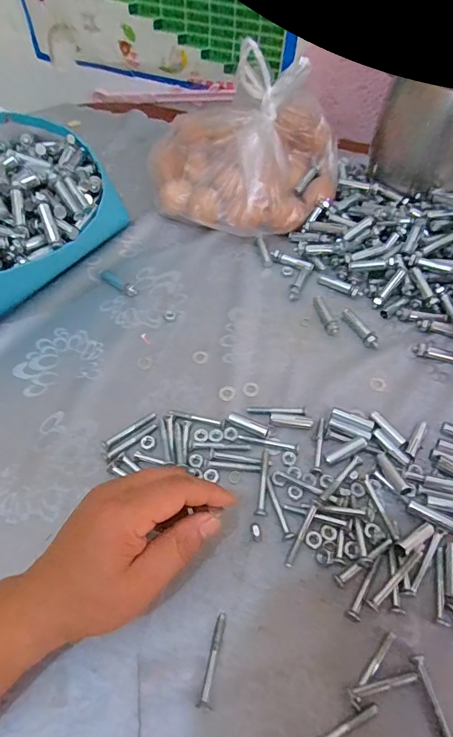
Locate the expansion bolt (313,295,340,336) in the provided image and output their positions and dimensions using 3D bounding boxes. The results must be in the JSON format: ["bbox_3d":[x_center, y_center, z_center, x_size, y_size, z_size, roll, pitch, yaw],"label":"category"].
[{"bbox_3d":[0.111,-0.062,0.466,0.017,0.010,0.057,-7,58,-5],"label":"expansion bolt"}]

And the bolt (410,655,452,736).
[{"bbox_3d":[0.139,0.224,0.280,0.008,0.006,0.056,-13,59,-9],"label":"bolt"}]

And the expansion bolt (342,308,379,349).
[{"bbox_3d":[0.146,-0.046,0.458,0.015,0.012,0.057,-23,61,-14],"label":"expansion bolt"}]

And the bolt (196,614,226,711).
[{"bbox_3d":[-0.008,0.202,0.293,0.009,0.010,0.055,13,59,7],"label":"bolt"}]

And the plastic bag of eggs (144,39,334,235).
[{"bbox_3d":[0.029,-0.267,0.516,0.241,0.154,0.167,-7,58,-5],"label":"plastic bag of eggs"}]

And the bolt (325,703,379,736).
[{"bbox_3d":[0.074,0.234,0.273,0.054,0.010,0.009,-25,62,-16],"label":"bolt"}]

